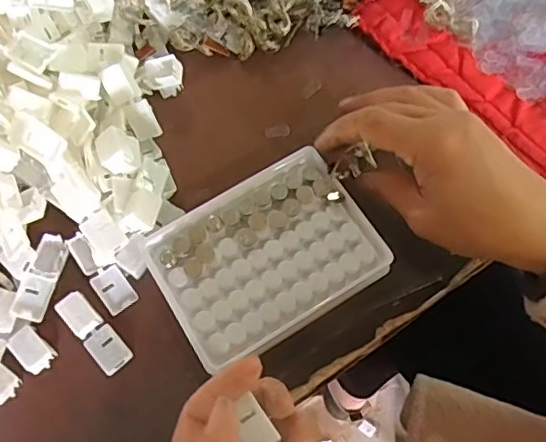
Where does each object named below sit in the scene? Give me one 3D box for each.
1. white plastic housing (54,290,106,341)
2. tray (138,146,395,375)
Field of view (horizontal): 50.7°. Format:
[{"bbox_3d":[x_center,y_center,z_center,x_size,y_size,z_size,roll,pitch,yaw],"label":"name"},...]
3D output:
[{"bbox_3d":[-0.121,0.058,0.360,0.018,0.004,0.028,-39,82,-25],"label":"white plastic housing"},{"bbox_3d":[-0.005,0.020,0.355,0.128,0.012,0.098,-32,71,-11],"label":"tray"}]

